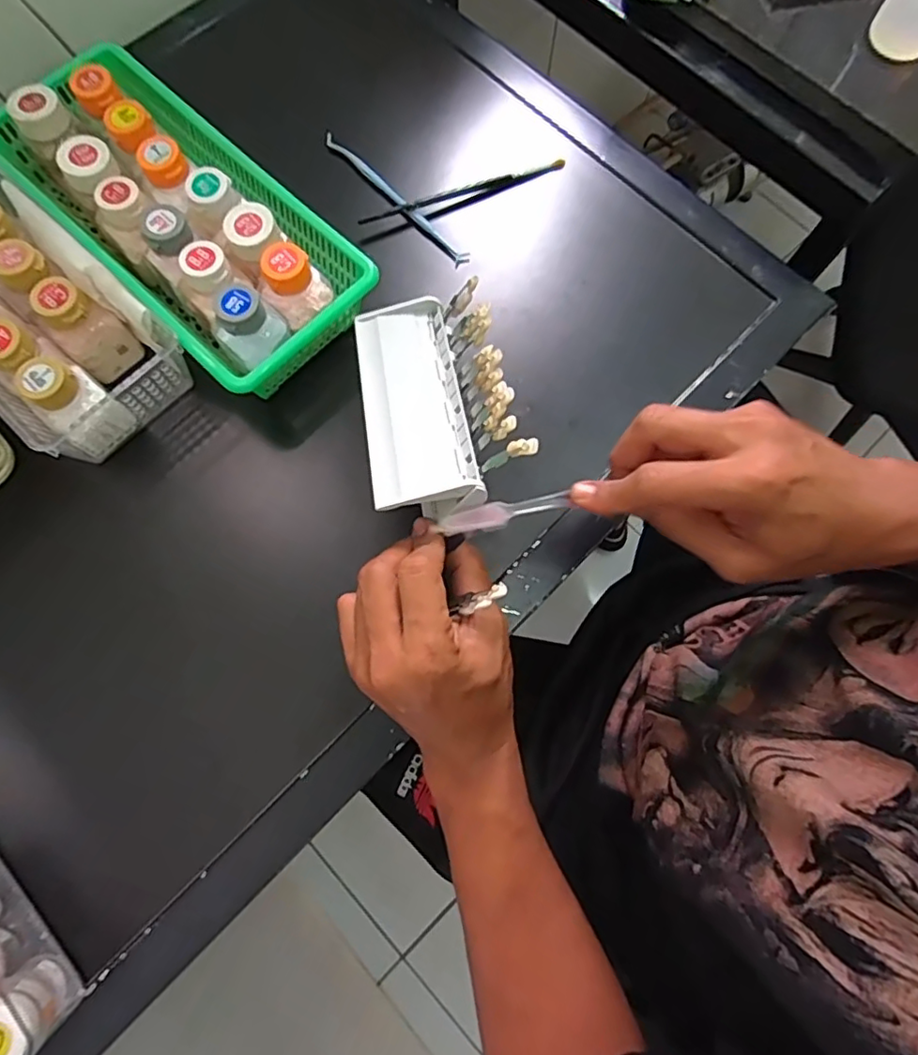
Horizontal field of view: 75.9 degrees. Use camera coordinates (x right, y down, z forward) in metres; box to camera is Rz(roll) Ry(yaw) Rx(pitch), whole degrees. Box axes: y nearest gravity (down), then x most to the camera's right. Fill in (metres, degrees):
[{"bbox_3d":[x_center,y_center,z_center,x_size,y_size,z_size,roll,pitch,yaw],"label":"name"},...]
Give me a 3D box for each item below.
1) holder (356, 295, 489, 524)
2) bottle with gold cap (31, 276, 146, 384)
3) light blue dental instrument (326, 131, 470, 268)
[{"bbox_3d":[-0.029,-0.075,0.371,0.059,0.031,0.163,-9,58,-4],"label":"holder"},{"bbox_3d":[-0.254,-0.135,0.401,0.036,0.061,0.040,39,77,8],"label":"bottle with gold cap"},{"bbox_3d":[-0.053,-0.270,0.481,0.010,0.010,0.165,-43,80,-11],"label":"light blue dental instrument"}]

